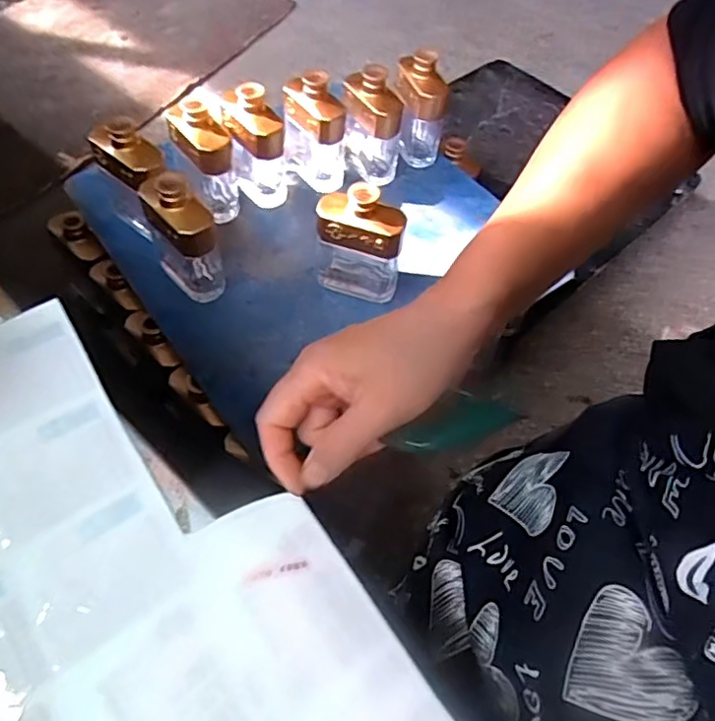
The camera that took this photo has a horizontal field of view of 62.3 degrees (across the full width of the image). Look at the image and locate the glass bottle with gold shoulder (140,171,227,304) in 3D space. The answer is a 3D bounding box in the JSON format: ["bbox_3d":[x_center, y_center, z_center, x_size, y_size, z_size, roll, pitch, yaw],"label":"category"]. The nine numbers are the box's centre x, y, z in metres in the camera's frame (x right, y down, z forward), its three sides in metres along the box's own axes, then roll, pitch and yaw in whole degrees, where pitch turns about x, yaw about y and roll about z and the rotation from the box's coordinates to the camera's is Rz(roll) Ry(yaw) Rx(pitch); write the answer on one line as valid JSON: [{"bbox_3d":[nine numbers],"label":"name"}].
[{"bbox_3d":[-0.223,-0.156,0.770,0.073,0.168,0.095,-21,60,-18],"label":"glass bottle with gold shoulder"}]

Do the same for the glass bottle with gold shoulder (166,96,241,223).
[{"bbox_3d":[-0.218,-0.286,0.850,0.079,0.157,0.081,-16,59,-16],"label":"glass bottle with gold shoulder"}]

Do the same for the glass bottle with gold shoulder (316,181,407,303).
[{"bbox_3d":[0.002,-0.154,0.785,0.114,0.165,0.054,14,56,4],"label":"glass bottle with gold shoulder"}]

